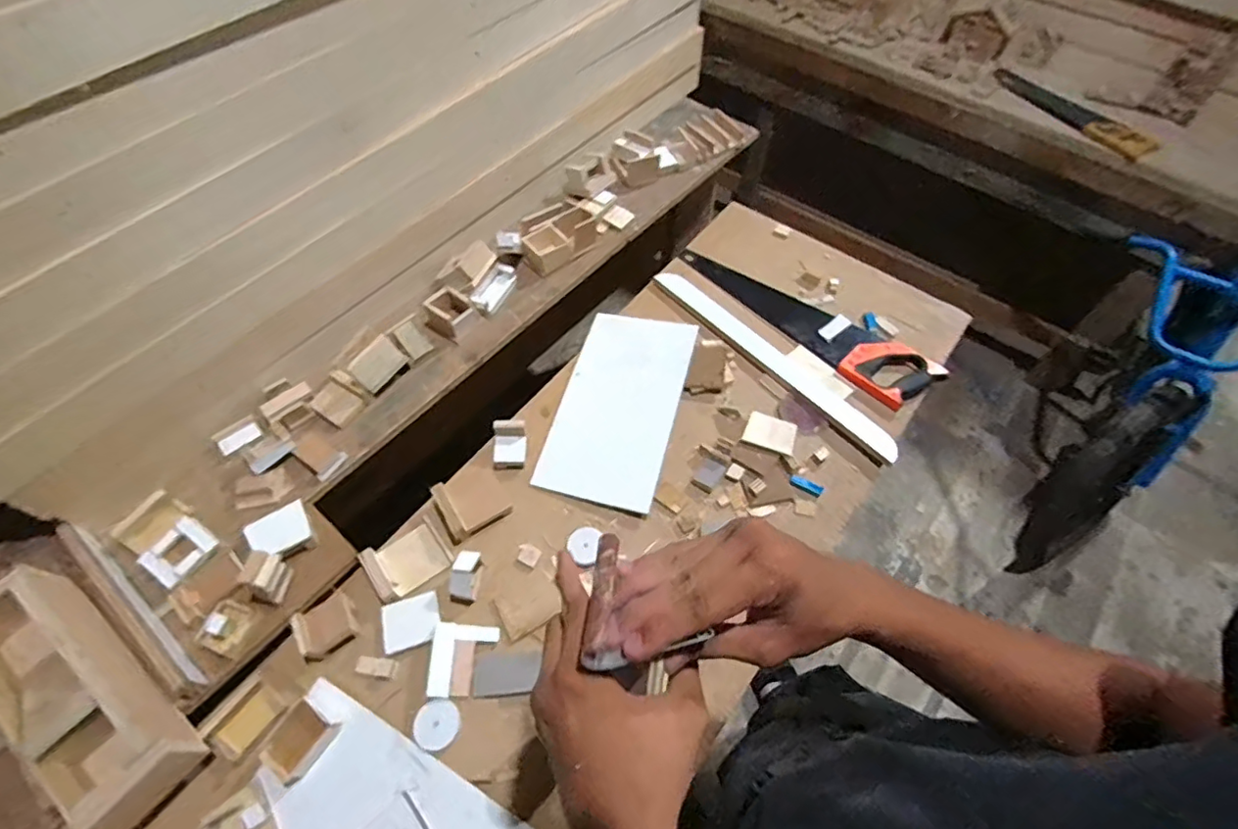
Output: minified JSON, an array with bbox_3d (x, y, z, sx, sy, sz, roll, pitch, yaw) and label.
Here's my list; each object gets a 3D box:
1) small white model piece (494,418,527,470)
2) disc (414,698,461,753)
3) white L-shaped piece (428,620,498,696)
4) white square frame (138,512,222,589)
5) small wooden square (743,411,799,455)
[{"bbox_3d":[-0.170,0.045,0.893,0.053,0.042,0.068,-3,59,-3],"label":"small white model piece"},{"bbox_3d":[-0.221,0.375,0.696,0.052,0.008,0.051,1,59,-1],"label":"disc"},{"bbox_3d":[-0.198,0.313,0.735,0.079,0.014,0.086,1,59,-1],"label":"white L-shaped piece"},{"bbox_3d":[-0.611,0.189,0.799,0.062,0.012,0.083,36,54,-3],"label":"white square frame"},{"bbox_3d":[0.240,0.028,0.902,0.076,0.013,0.059,21,61,11],"label":"small wooden square"}]

